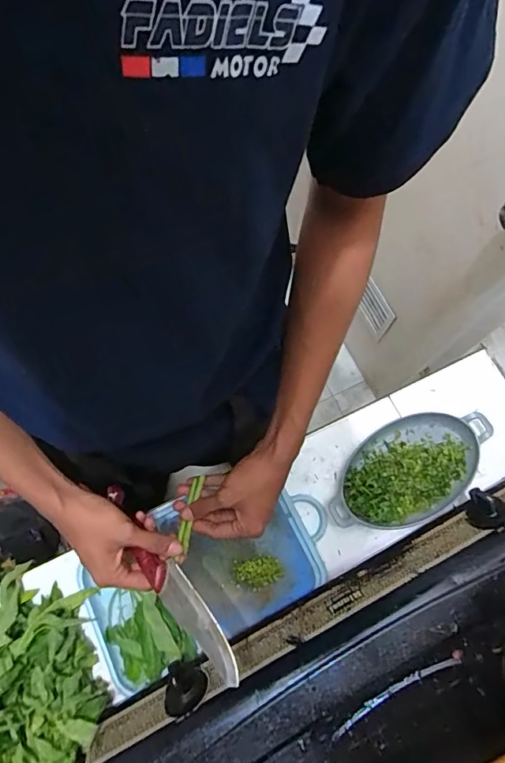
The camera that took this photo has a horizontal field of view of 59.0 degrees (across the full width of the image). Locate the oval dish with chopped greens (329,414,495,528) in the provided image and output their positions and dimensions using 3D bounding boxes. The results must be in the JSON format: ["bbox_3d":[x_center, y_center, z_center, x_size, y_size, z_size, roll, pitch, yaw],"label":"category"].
[{"bbox_3d":[0.223,0.126,0.636,0.246,0.028,0.134,-26,74,-5],"label":"oval dish with chopped greens"}]

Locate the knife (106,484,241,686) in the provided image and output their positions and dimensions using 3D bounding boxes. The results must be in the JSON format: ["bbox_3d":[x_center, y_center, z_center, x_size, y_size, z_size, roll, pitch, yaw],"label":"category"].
[{"bbox_3d":[-0.092,0.202,0.466,0.033,0.011,0.238,-42,60,-10],"label":"knife"}]

